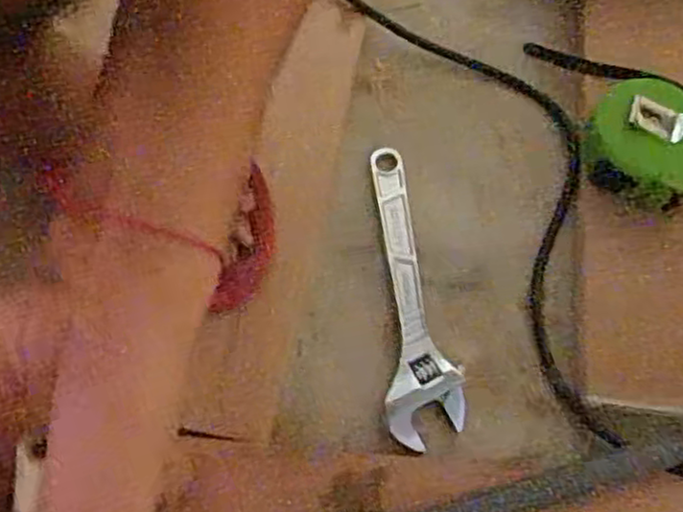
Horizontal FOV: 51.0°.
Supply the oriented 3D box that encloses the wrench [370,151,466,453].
[{"bbox_3d":[0.047,0.019,0.459,0.044,0.009,0.198,-2,68,-1],"label":"wrench"}]

